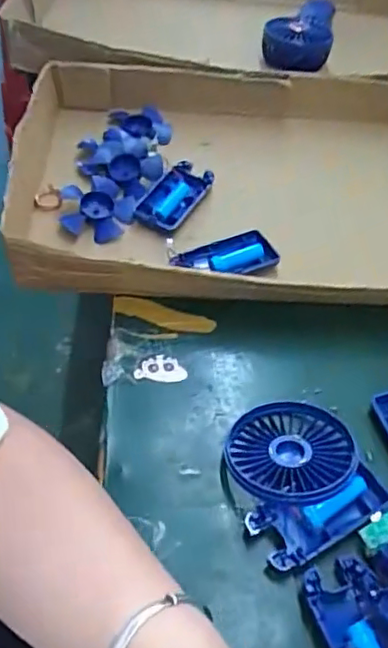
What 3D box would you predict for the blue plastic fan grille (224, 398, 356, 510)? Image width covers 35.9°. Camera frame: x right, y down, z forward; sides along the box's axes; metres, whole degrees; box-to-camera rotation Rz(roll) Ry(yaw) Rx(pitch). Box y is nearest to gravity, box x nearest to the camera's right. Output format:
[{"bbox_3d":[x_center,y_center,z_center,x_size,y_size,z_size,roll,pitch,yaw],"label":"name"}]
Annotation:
[{"bbox_3d":[0.065,0.086,0.411,0.084,0.017,0.084,-3,43,2],"label":"blue plastic fan grille"}]

